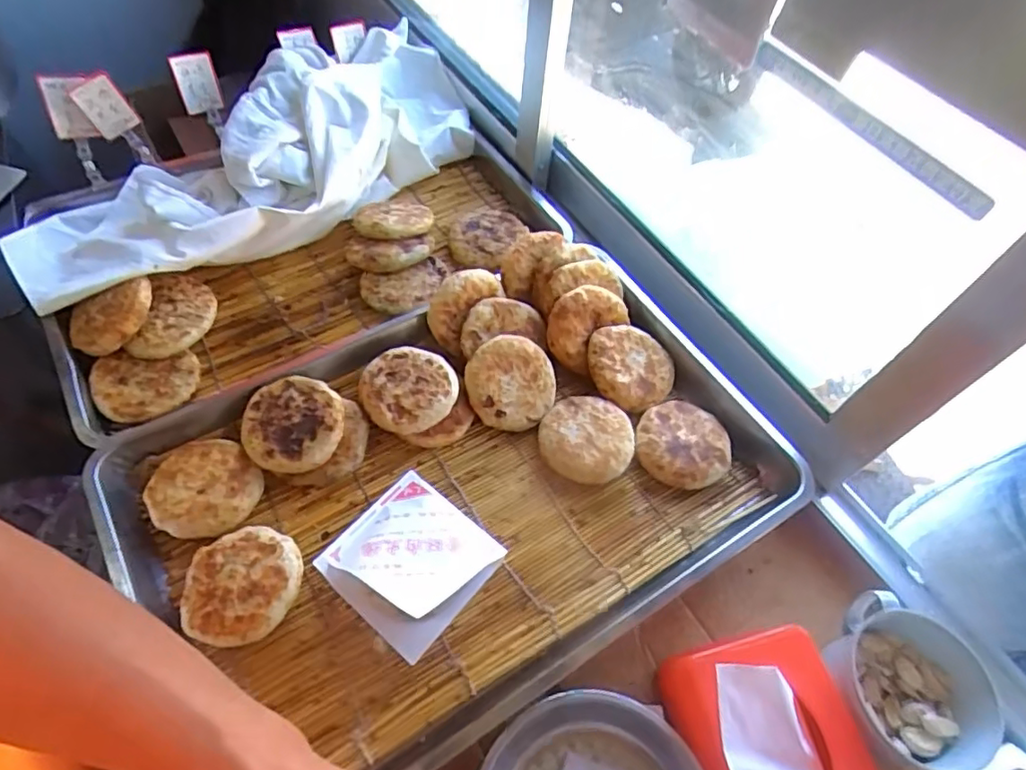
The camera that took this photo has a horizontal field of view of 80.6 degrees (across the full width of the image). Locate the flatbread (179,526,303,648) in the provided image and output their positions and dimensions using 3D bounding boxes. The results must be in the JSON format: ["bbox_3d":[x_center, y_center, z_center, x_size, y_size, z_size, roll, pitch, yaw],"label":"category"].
[{"bbox_3d":[-0.231,0.173,0.521,0.091,0.029,0.096,-1,57,-5],"label":"flatbread"}]

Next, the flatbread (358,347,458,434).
[{"bbox_3d":[-0.106,0.004,0.614,0.094,0.014,0.090,0,76,0],"label":"flatbread"}]

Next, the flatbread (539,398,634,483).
[{"bbox_3d":[0.075,0.059,0.622,0.093,0.038,0.091,2,57,-3],"label":"flatbread"}]

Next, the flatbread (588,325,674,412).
[{"bbox_3d":[0.129,-0.019,0.652,0.091,0.016,0.093,4,77,-17],"label":"flatbread"}]

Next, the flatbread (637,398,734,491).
[{"bbox_3d":[0.175,0.063,0.626,0.093,0.032,0.092,2,57,-3],"label":"flatbread"}]

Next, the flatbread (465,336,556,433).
[{"bbox_3d":[-0.001,-0.001,0.631,0.093,0.015,0.095,-1,91,-9],"label":"flatbread"}]

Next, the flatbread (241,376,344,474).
[{"bbox_3d":[-0.212,0.038,0.585,0.092,0.012,0.092,7,74,1],"label":"flatbread"}]

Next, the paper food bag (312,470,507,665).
[{"bbox_3d":[-0.091,0.151,0.538,0.125,0.048,0.124,37,62,19],"label":"paper food bag"}]

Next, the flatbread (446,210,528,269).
[{"bbox_3d":[-0.033,-0.191,0.762,0.094,0.016,0.119,28,60,14],"label":"flatbread"}]

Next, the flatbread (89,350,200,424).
[{"bbox_3d":[-0.375,0.000,0.611,0.093,0.020,0.075,-7,58,-9],"label":"flatbread"}]

